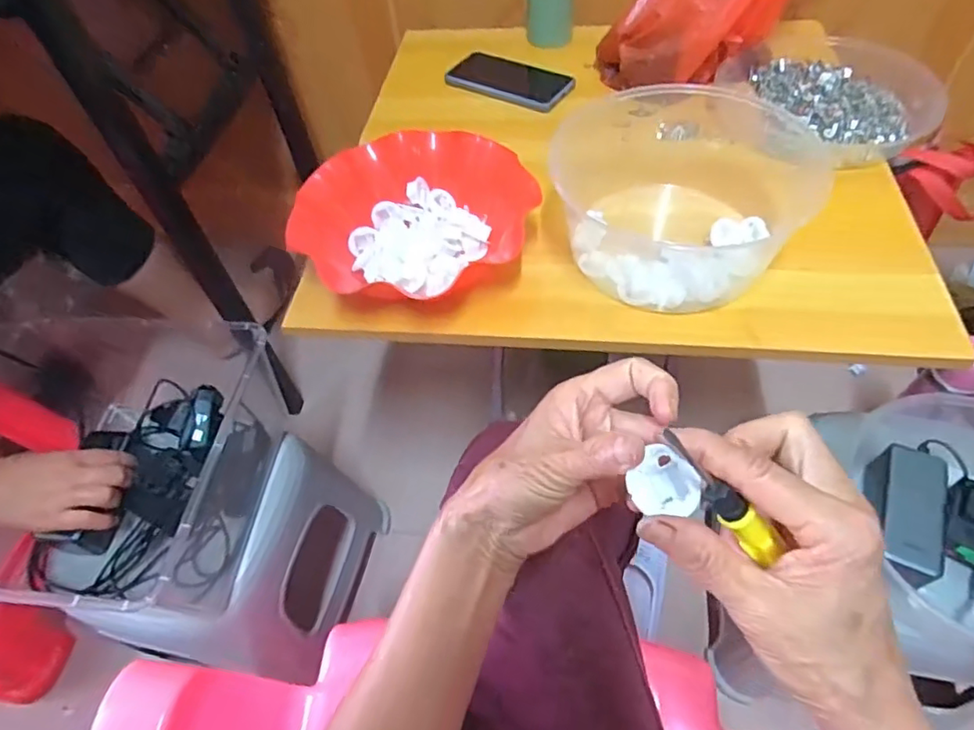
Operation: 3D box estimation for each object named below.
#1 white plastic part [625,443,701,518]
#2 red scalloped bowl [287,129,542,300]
[{"bbox_3d":[0.078,0.051,0.247,0.029,0.005,0.029,14,67,-1],"label":"white plastic part"},{"bbox_3d":[-0.065,-0.141,0.564,0.220,0.066,0.200,7,56,10],"label":"red scalloped bowl"}]

